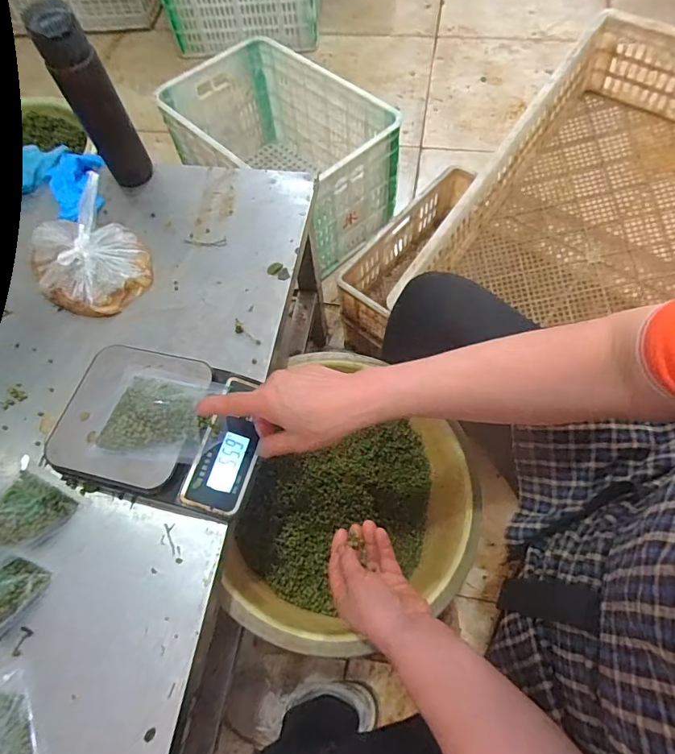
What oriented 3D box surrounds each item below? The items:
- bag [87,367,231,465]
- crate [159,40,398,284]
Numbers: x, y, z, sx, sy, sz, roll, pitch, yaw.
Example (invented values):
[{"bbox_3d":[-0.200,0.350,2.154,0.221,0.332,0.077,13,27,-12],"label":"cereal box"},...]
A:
[{"bbox_3d":[-0.182,0.038,0.465,0.128,0.055,0.096,13,64,10],"label":"bag"},{"bbox_3d":[-0.148,-0.550,1.194,0.353,0.321,0.548,-40,67,-16],"label":"crate"}]

